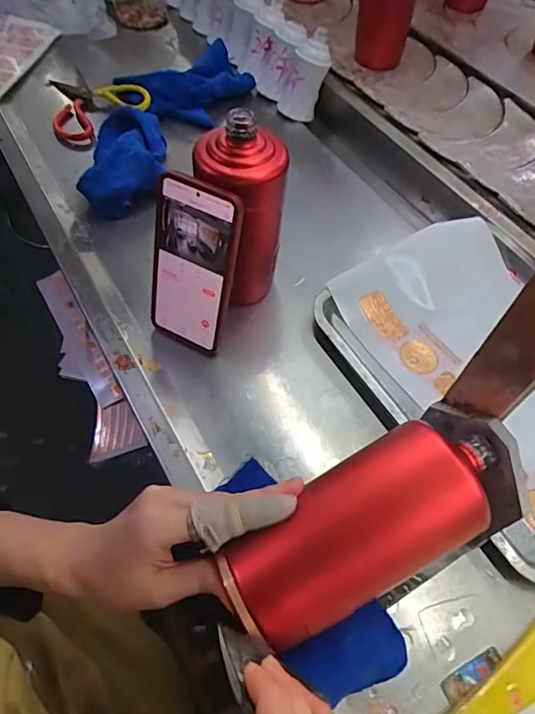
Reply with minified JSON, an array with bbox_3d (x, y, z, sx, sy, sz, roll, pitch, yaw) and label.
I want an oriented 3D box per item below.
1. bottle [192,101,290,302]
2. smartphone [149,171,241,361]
[{"bbox_3d":[-0.020,-0.129,0.479,0.071,0.205,0.067,1,56,-1],"label":"bottle"},{"bbox_3d":[-0.071,-0.080,0.457,0.080,0.169,0.008,24,39,13],"label":"smartphone"}]

